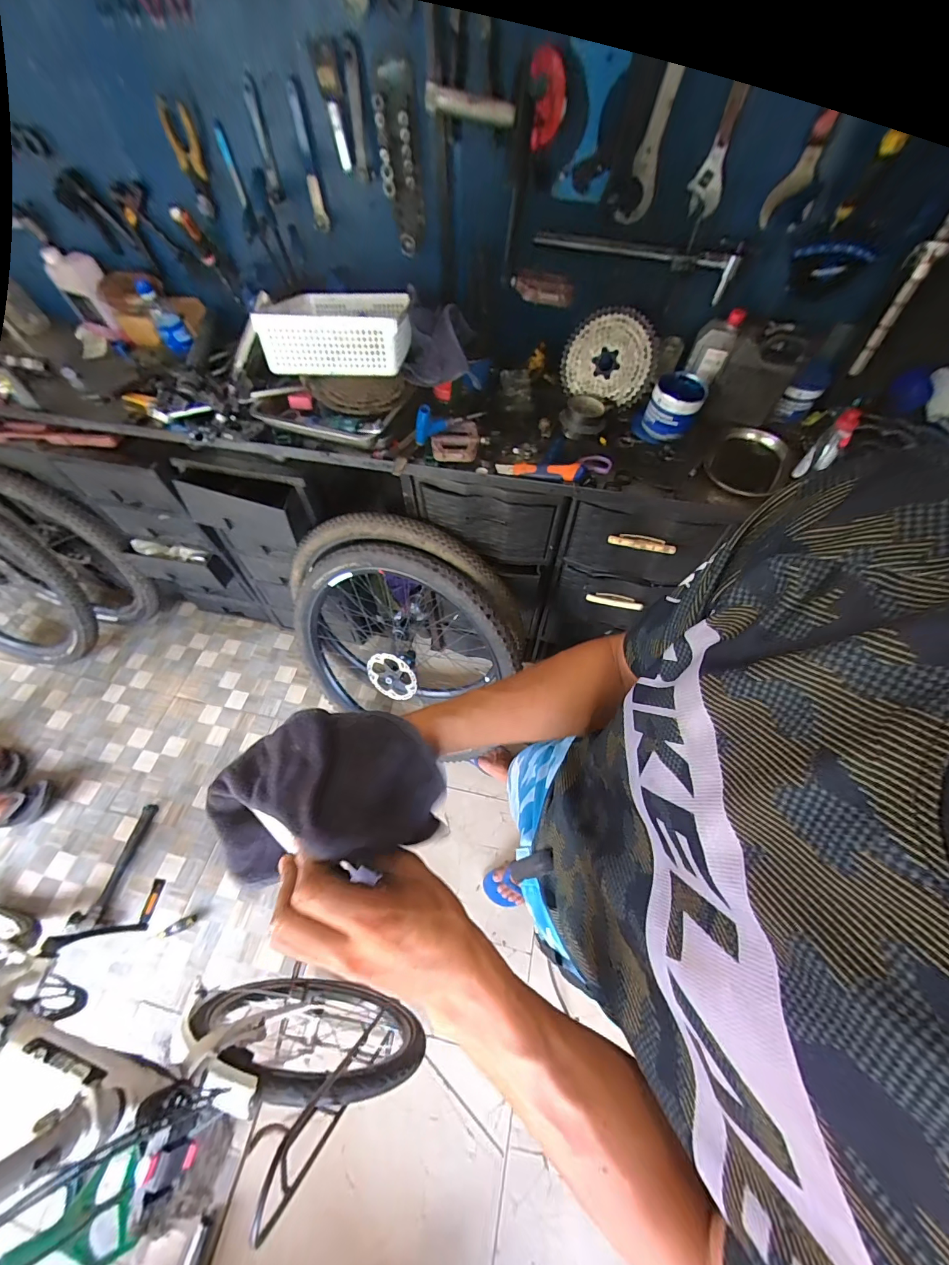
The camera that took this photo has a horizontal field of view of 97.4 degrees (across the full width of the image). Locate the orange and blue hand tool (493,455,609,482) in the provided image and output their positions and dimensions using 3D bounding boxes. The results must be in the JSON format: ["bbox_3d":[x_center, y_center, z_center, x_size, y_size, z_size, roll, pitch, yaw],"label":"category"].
[{"bbox_3d":[0.158,-0.331,0.844,0.228,0.044,0.050,7,61,4],"label":"orange and blue hand tool"}]

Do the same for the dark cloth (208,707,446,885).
[{"bbox_3d":[-0.115,0.109,0.306,0.164,0.088,0.106,-8,61,-4],"label":"dark cloth"}]

